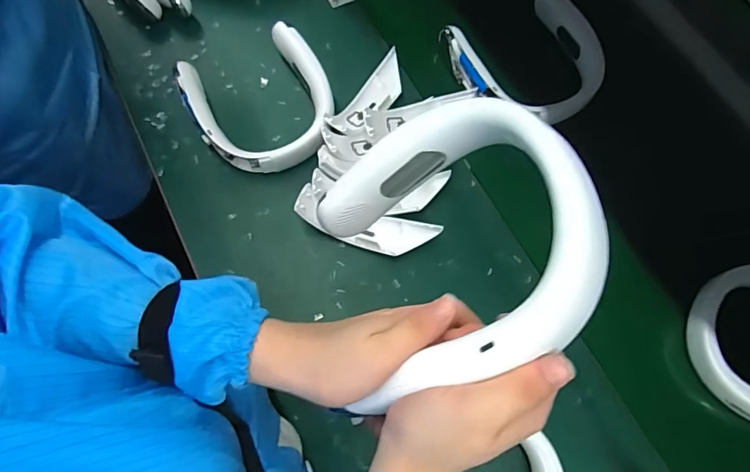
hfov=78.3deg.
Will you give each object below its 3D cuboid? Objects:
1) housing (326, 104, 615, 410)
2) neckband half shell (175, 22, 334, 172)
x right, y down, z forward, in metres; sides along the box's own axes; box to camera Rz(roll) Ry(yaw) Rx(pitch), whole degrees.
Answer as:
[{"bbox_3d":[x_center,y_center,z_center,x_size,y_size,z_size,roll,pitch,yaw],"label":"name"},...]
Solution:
[{"bbox_3d":[0.043,-0.001,0.297,0.181,0.047,0.189,-44,47,28],"label":"housing"},{"bbox_3d":[-0.154,-0.181,0.640,0.187,0.052,0.202,-26,73,-9],"label":"neckband half shell"}]

